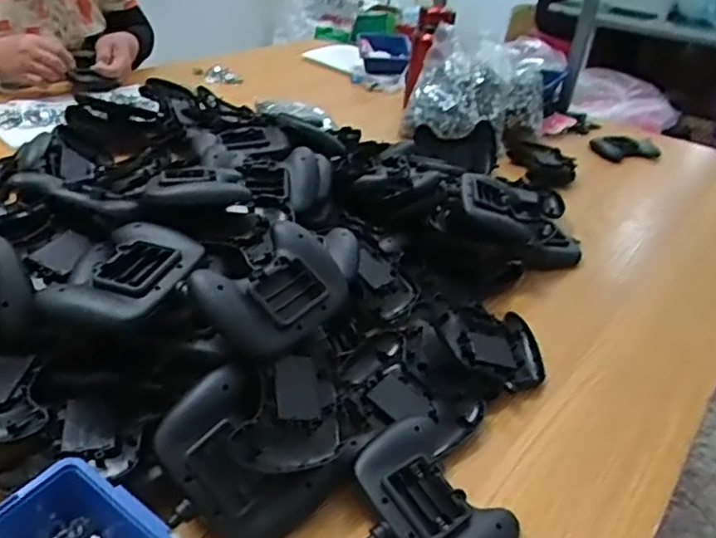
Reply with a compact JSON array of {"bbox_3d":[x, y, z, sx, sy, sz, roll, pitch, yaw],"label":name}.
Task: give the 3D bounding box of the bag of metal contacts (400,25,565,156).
[{"bbox_3d":[0.226,-0.328,1.164,0.255,0.143,0.220,11,32,7],"label":"bag of metal contacts"}]

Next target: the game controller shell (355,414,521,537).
[{"bbox_3d":[0.050,0.172,0.472,0.098,0.023,0.117,-23,60,-31],"label":"game controller shell"}]

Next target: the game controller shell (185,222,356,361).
[{"bbox_3d":[-0.067,0.018,0.507,0.113,0.033,0.087,-32,79,-39],"label":"game controller shell"}]

